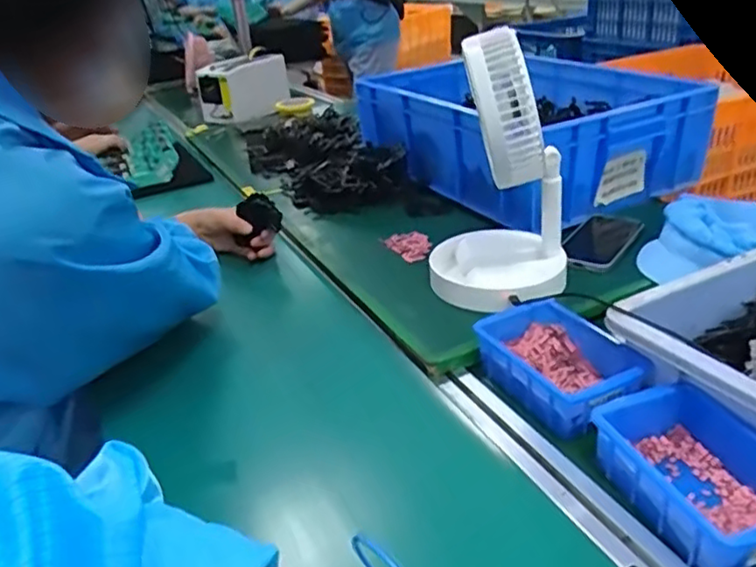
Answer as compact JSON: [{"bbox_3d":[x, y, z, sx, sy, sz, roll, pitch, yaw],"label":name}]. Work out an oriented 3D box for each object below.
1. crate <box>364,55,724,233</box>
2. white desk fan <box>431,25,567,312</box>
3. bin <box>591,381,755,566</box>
[{"bbox_3d":[0.205,-0.241,1.016,0.336,0.142,0.493,-19,30,-23],"label":"crate"},{"bbox_3d":[0.129,-0.126,0.715,0.155,0.279,0.160,0,28,12],"label":"white desk fan"},{"bbox_3d":[0.249,0.141,0.486,0.118,0.050,0.153,-15,29,-17],"label":"bin"}]

